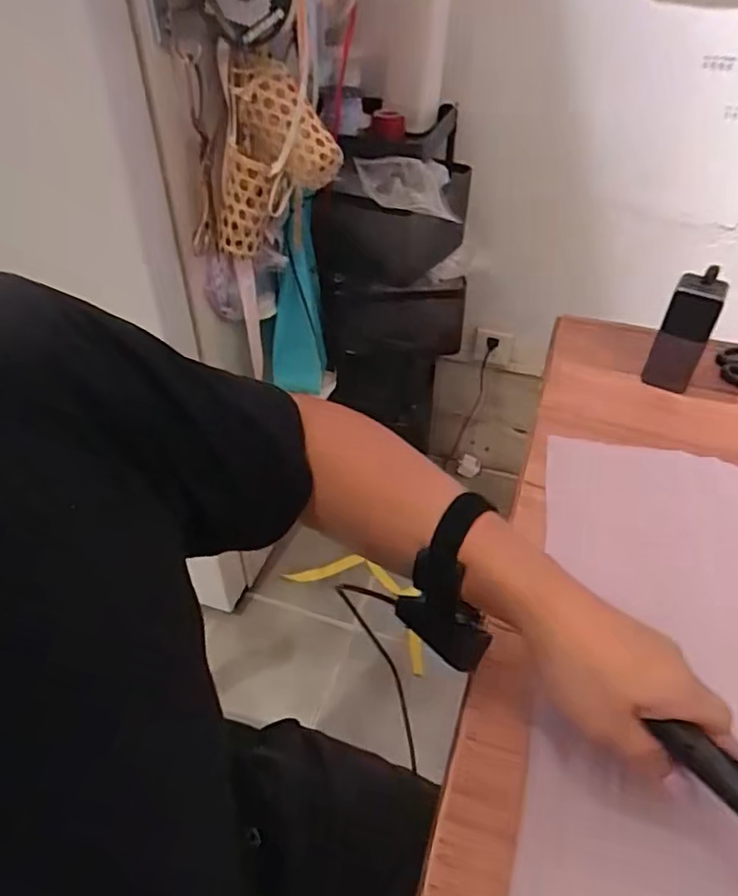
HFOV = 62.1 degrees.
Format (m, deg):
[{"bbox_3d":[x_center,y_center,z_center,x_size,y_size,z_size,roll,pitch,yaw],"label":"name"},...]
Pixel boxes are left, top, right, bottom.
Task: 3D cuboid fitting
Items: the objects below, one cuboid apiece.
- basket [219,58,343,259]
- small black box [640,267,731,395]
[{"bbox_3d":[-0.130,-0.391,0.842,0.165,0.217,0.121,-5,42,-6],"label":"basket"},{"bbox_3d":[0.370,-0.136,0.721,0.053,0.138,0.048,19,45,20],"label":"small black box"}]

